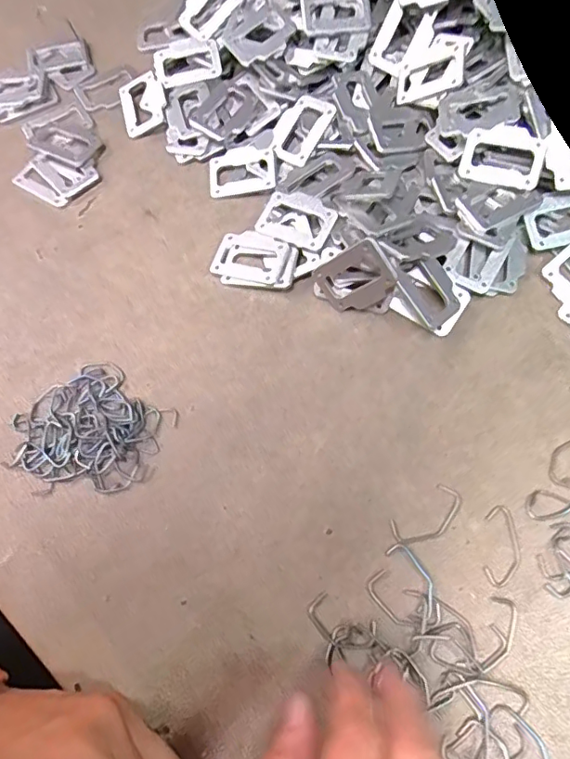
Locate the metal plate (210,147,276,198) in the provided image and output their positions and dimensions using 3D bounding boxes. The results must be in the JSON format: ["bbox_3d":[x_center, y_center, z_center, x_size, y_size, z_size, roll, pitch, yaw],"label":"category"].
[{"bbox_3d":[-0.032,-0.156,0.393,0.049,0.010,0.038,-5,68,1],"label":"metal plate"}]

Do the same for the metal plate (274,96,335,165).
[{"bbox_3d":[0.012,-0.186,0.391,0.033,0.007,0.050,33,91,20],"label":"metal plate"}]

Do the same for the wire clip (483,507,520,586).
[{"bbox_3d":[0.121,0.092,0.293,0.019,0.004,0.044,8,69,6],"label":"wire clip"}]

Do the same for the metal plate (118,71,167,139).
[{"bbox_3d":[-0.113,-0.219,0.419,0.037,0.006,0.055,-18,74,13],"label":"metal plate"}]

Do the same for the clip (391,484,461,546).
[{"bbox_3d":[0.082,0.078,0.300,0.045,0.004,0.021,-34,71,-10],"label":"clip"}]

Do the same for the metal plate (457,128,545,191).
[{"bbox_3d":[0.145,-0.149,0.353,0.050,0.005,0.036,14,97,11],"label":"metal plate"}]

